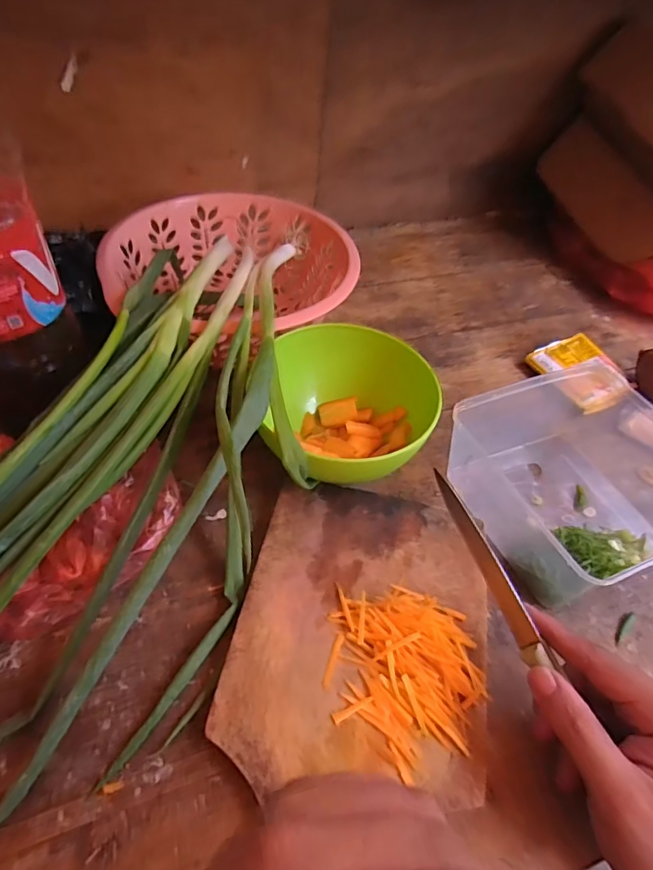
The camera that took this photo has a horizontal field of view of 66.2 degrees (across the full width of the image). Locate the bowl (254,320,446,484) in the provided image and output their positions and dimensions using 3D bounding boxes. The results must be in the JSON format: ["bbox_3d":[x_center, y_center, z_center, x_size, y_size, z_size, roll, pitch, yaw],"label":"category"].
[{"bbox_3d":[0.021,-0.027,0.438,0.149,0.076,0.124,7,49,0],"label":"bowl"}]

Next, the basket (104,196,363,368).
[{"bbox_3d":[-0.097,-0.154,0.525,0.247,0.093,0.223,-16,53,-20],"label":"basket"}]

